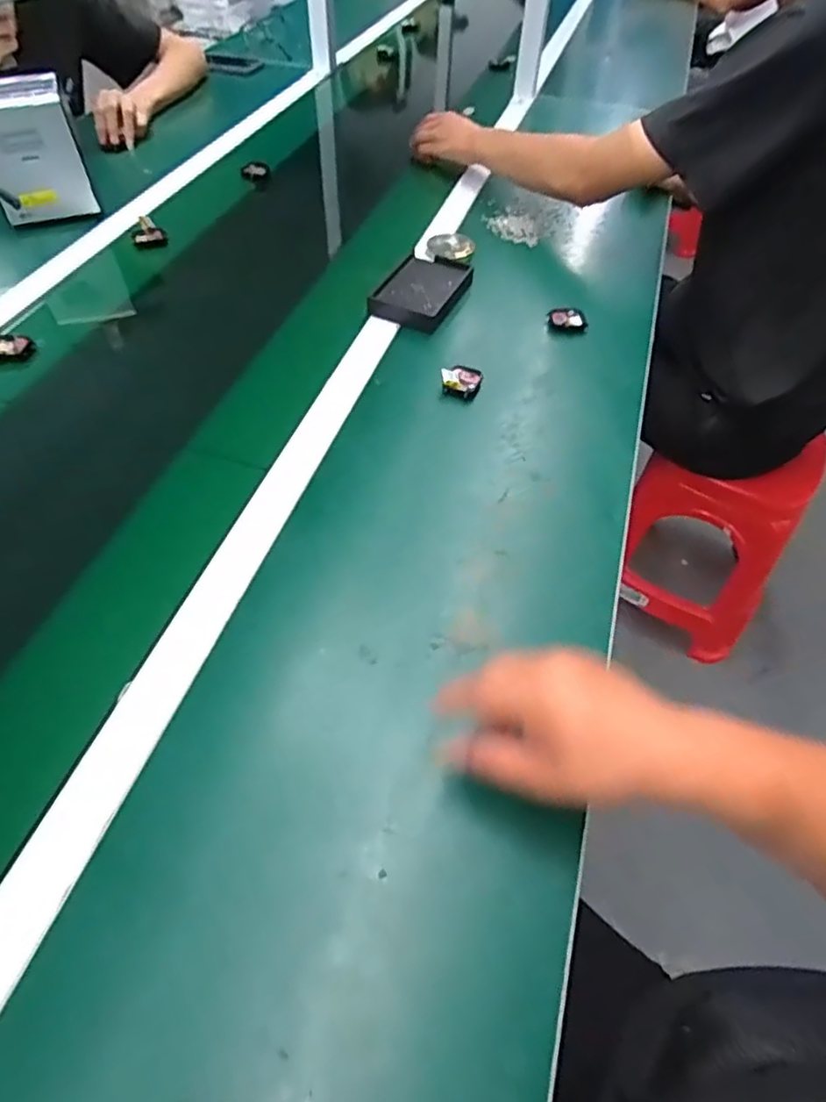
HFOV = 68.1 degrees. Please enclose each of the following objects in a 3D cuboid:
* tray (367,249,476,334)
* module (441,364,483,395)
[{"bbox_3d":[0.012,-0.335,0.783,0.092,0.025,0.148,21,55,14],"label":"tray"},{"bbox_3d":[0.054,-0.191,0.676,0.037,0.021,0.043,30,57,19],"label":"module"}]

